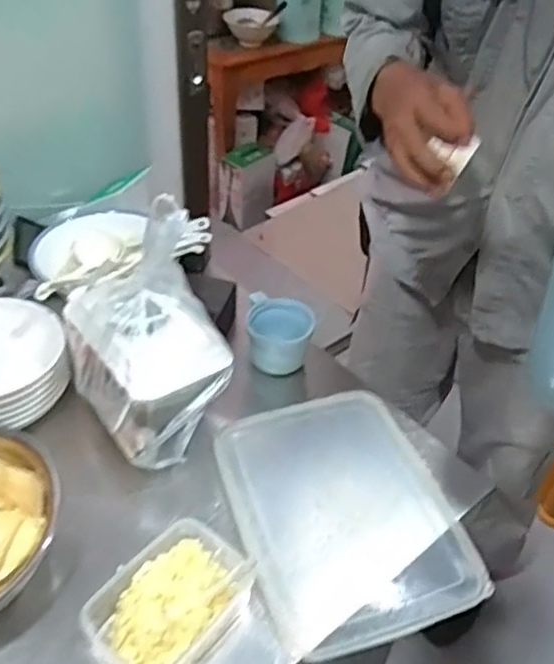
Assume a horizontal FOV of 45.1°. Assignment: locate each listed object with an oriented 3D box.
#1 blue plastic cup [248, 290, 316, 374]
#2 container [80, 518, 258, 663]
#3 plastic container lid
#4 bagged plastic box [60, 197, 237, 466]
[{"bbox_3d":[0.002,0.001,0.866,0.090,0.075,0.073,5,42,2],"label":"blue plastic cup"},{"bbox_3d":[-0.095,0.246,0.610,0.101,0.046,0.146,32,49,28],"label":"container"},{"bbox_3d":[0.067,0.185,0.718,0.217,0.015,0.285,-11,44,-16],"label":"plastic container lid"},{"bbox_3d":[-0.139,0.004,0.706,0.160,0.222,0.176,-12,44,-17],"label":"bagged plastic box"}]

